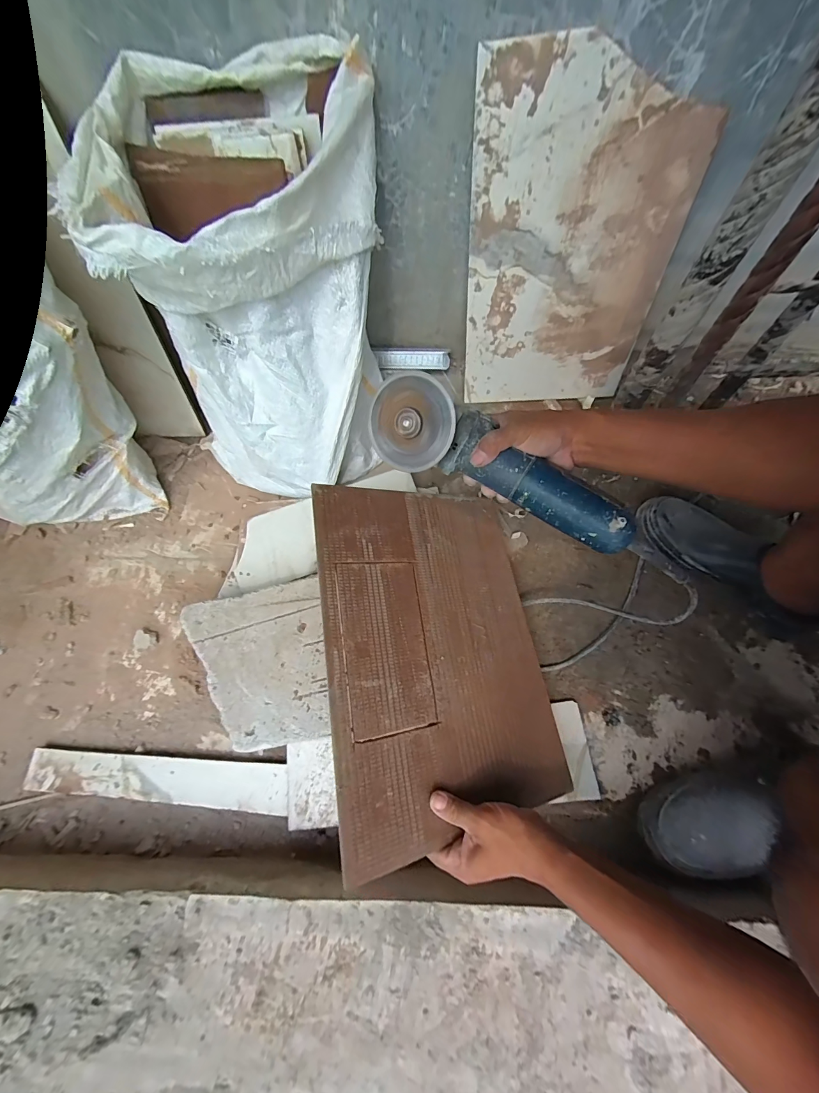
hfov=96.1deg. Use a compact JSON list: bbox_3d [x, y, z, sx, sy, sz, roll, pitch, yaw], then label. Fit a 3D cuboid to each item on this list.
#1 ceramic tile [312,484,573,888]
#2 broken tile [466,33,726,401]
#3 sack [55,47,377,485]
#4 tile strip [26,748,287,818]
[{"bbox_3d":[0.051,0.111,0.456,0.307,0.011,0.389,1,69,-28],"label":"ceramic tile"},{"bbox_3d":[0.215,-0.377,0.507,0.261,0.385,0.008,0,57,6],"label":"broken tile"},{"bbox_3d":[-0.177,-0.296,0.498,0.276,0.372,0.293,14,71,8],"label":"sack"},{"bbox_3d":[-0.338,0.313,0.499,0.355,0.014,0.055,3,69,4],"label":"tile strip"}]

